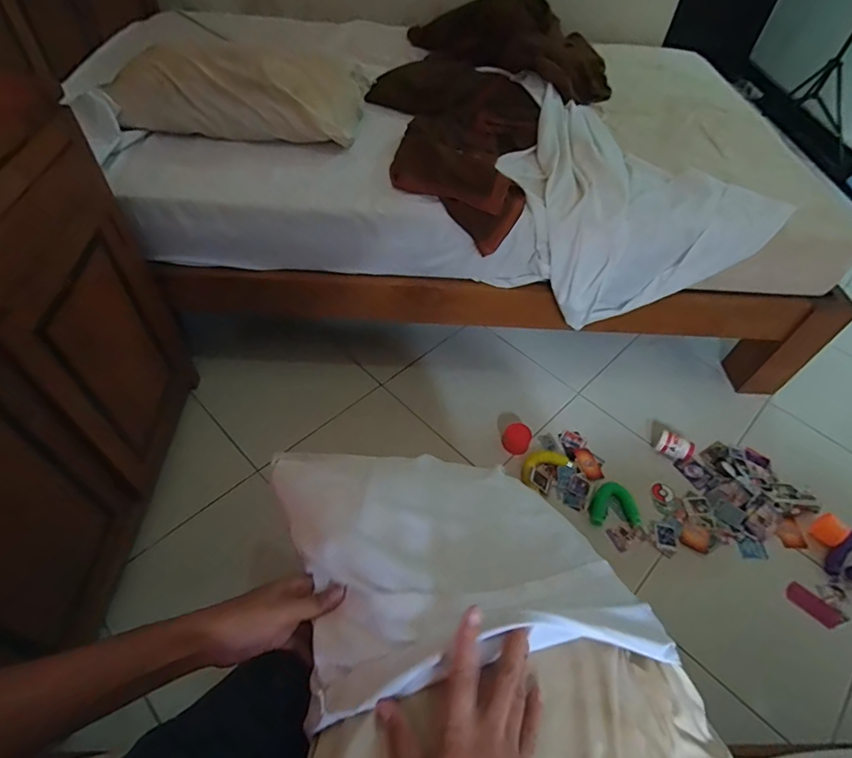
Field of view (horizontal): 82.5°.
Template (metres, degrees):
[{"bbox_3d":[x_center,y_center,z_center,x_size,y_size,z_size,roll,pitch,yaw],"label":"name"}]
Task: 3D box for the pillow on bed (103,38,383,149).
[{"bbox_3d":[-0.434,-0.733,1.209,0.518,0.153,0.365,6,51,0],"label":"pillow on bed"}]

